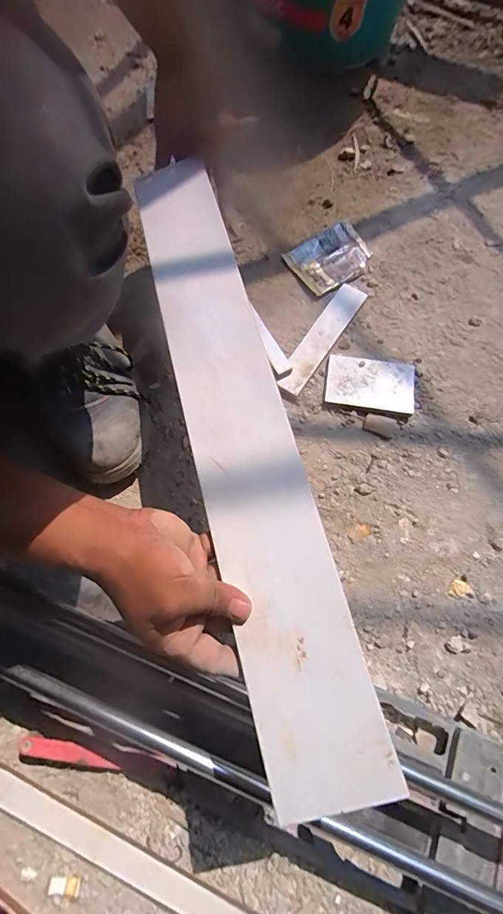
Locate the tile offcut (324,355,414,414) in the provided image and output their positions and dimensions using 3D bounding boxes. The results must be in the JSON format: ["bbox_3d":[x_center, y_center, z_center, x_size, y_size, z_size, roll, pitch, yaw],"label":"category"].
[{"bbox_3d":[0.149,-0.093,0.528,0.106,0.013,0.070,9,72,2],"label":"tile offcut"}]

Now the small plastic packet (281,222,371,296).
[{"bbox_3d":[0.113,-0.286,0.599,0.116,0.006,0.085,-36,76,-12],"label":"small plastic packet"}]

